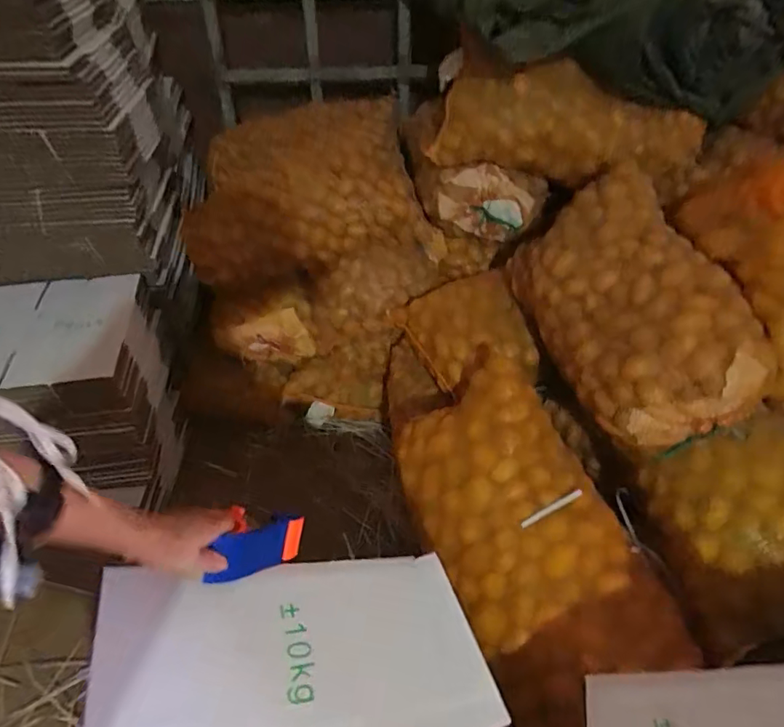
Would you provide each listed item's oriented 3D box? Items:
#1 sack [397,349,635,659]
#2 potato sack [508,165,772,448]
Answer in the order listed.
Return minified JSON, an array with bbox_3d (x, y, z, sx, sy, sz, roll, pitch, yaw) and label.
[{"bbox_3d":[0.207,0.244,0.978,0.330,0.190,0.471,-32,57,3],"label":"sack"},{"bbox_3d":[0.454,-0.120,1.007,0.272,0.245,0.566,-3,45,-3],"label":"potato sack"}]

